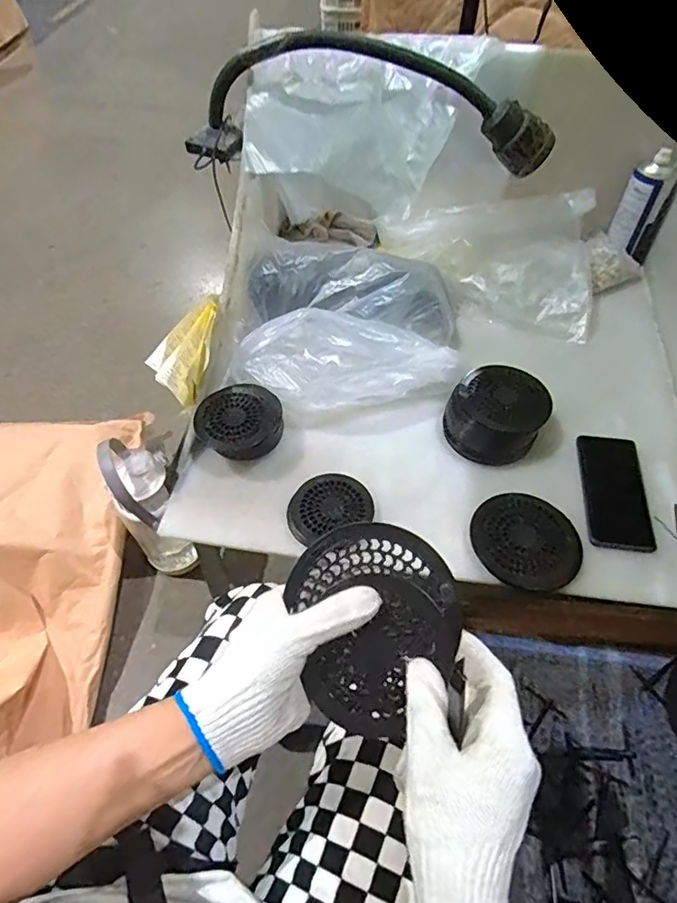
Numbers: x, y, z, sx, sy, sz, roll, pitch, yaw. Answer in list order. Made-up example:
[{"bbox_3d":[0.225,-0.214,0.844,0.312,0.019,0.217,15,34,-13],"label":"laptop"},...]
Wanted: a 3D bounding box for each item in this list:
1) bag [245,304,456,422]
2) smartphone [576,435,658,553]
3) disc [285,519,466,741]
[{"bbox_3d":[0.015,-0.118,0.736,0.301,0.093,0.108,-1,54,-1],"label":"bag"},{"bbox_3d":[0.348,0.048,0.673,0.074,0.009,0.164,7,55,5],"label":"smartphone"},{"bbox_3d":[0.018,0.108,0.366,0.126,0.015,0.126,-1,77,6],"label":"disc"}]

